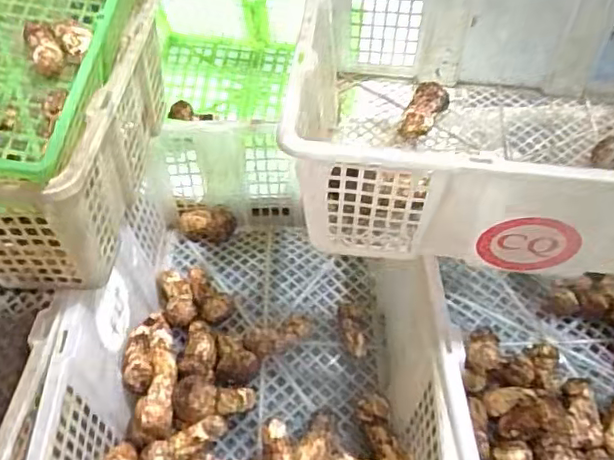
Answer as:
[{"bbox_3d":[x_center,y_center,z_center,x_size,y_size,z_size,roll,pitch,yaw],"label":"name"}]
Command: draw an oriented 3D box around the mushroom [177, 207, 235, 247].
[{"bbox_3d":[-0.139,-0.009,0.845,0.084,0.038,0.043,14,50,14],"label":"mushroom"}]

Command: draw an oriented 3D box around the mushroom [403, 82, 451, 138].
[{"bbox_3d":[0.136,-0.136,0.711,0.039,0.024,0.083,19,62,21],"label":"mushroom"}]

